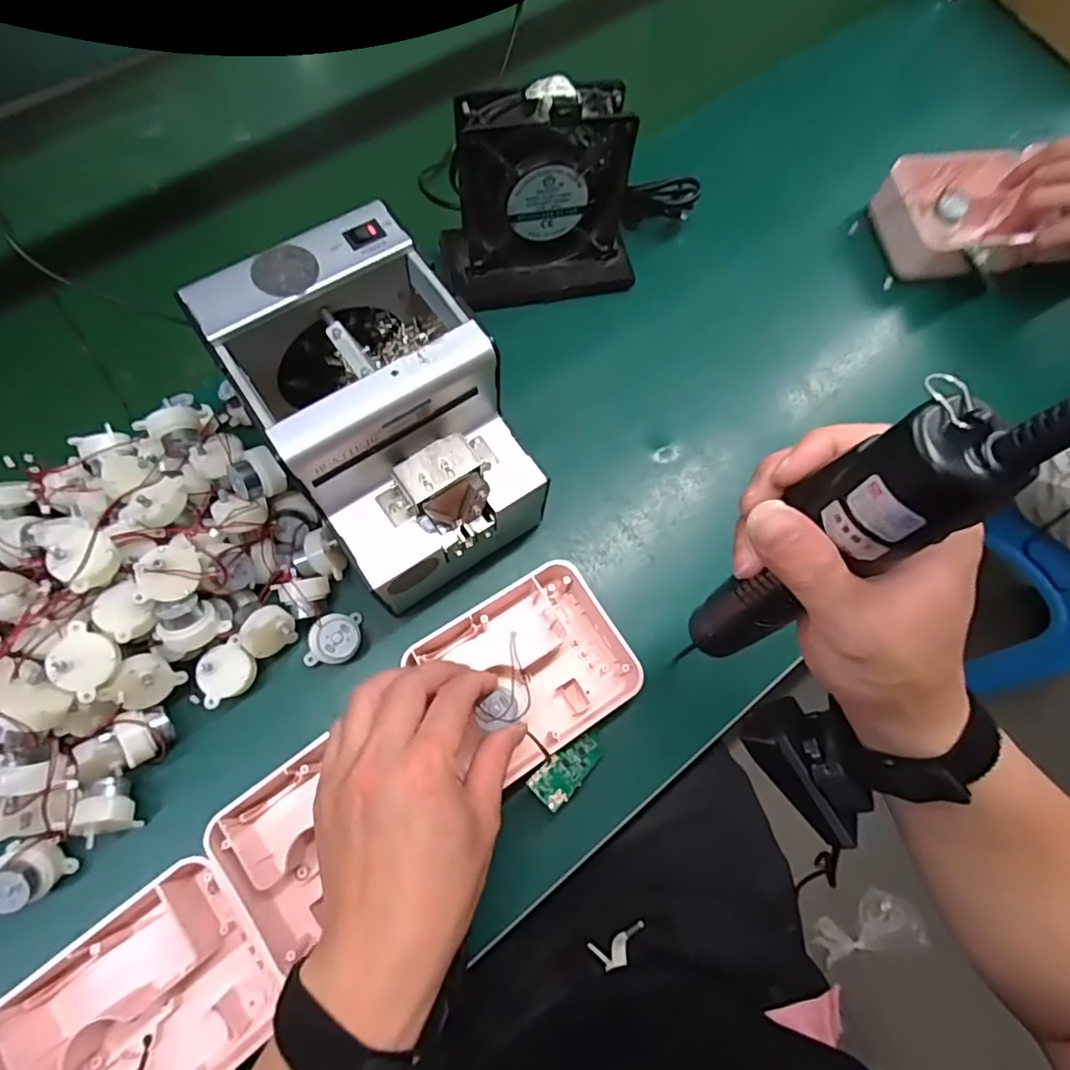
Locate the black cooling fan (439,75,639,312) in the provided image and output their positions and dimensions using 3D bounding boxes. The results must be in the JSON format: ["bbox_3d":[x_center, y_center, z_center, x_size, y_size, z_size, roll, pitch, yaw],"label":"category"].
[{"bbox_3d":[0.011,-0.259,0.448,0.176,0.163,0.076,-9,70,-6],"label":"black cooling fan"}]

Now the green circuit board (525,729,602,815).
[{"bbox_3d":[0.023,0.141,0.352,0.022,0.007,0.067,50,37,15],"label":"green circuit board"}]

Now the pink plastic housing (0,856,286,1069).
[{"bbox_3d":[-0.203,0.252,0.307,0.128,0.053,0.103,-33,74,-14],"label":"pink plastic housing"}]

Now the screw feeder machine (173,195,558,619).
[{"bbox_3d":[-0.091,-0.065,0.360,0.126,0.149,0.173,-33,74,-13],"label":"screw feeder machine"}]

